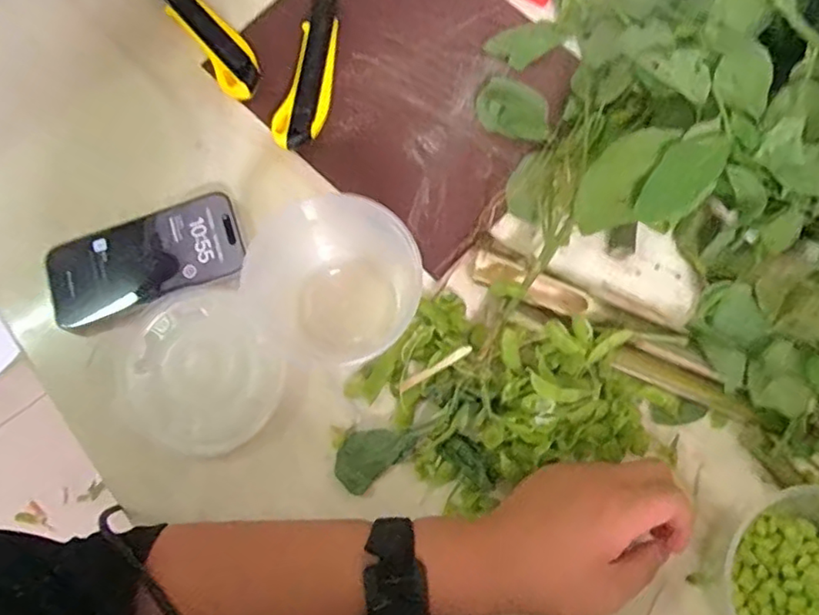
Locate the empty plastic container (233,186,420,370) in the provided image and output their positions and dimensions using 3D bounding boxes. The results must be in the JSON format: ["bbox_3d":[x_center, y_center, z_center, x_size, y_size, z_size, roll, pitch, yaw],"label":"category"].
[{"bbox_3d":[-0.048,-0.019,0.410,0.094,0.075,0.114,40,78,11],"label":"empty plastic container"}]

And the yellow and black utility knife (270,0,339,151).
[{"bbox_3d":[-0.074,-0.192,0.486,0.034,0.013,0.143,11,74,4],"label":"yellow and black utility knife"}]

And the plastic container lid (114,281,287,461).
[{"bbox_3d":[-0.147,0.042,0.426,0.113,0.018,0.106,0,74,1],"label":"plastic container lid"}]

